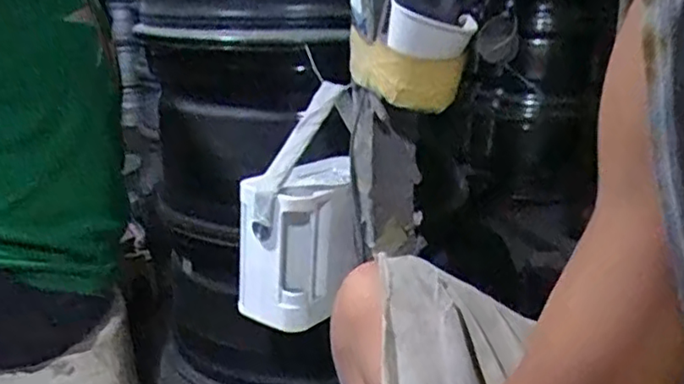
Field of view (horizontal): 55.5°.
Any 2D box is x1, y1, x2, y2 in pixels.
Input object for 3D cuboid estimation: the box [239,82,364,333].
[{"bbox_3d":[-0.052,0.012,0.777,0.136,0.244,0.165,-1,18,-4],"label":"box"}]

